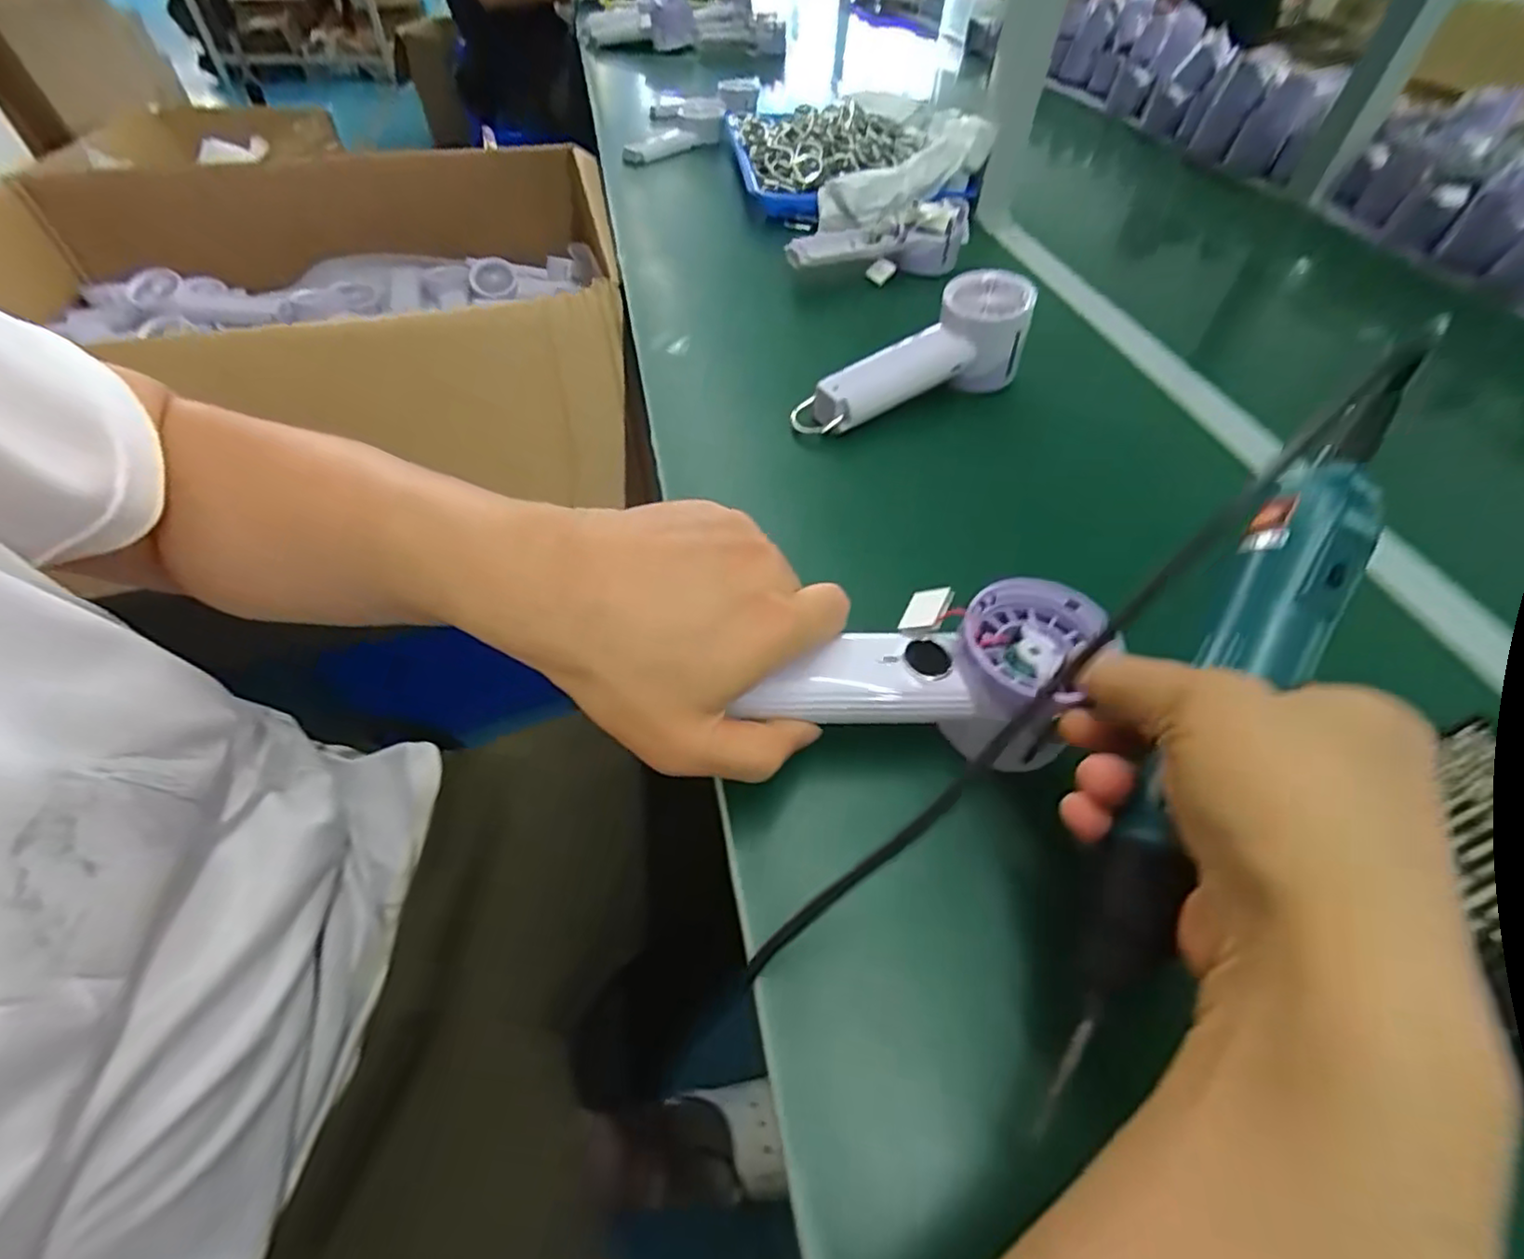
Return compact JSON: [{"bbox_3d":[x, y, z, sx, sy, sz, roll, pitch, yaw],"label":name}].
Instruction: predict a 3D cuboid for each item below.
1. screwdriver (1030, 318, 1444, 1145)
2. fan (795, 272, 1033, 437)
[{"bbox_3d":[0.155,0.024,0.213,0.031,0.034,0.273,28,79,20],"label":"screwdriver"},{"bbox_3d":[0.104,-0.194,0.464,0.184,0.071,0.062,-20,54,-18],"label":"fan"}]

